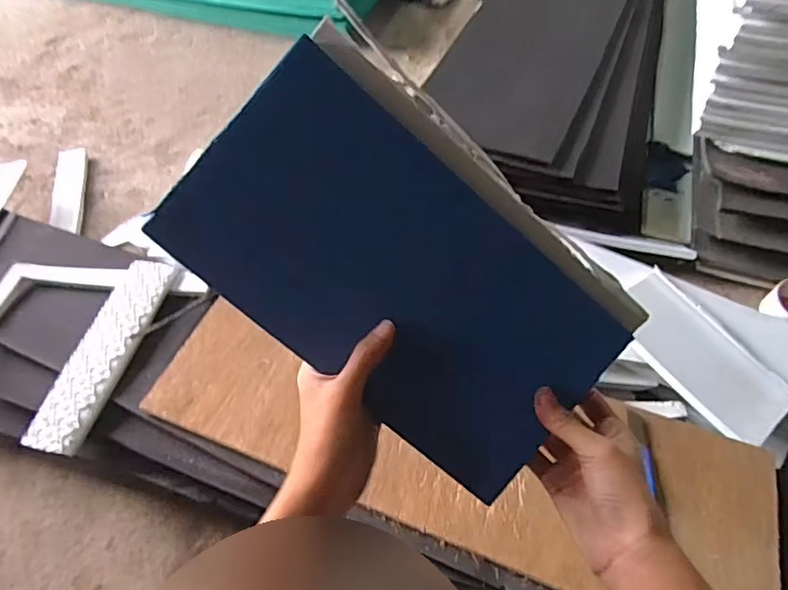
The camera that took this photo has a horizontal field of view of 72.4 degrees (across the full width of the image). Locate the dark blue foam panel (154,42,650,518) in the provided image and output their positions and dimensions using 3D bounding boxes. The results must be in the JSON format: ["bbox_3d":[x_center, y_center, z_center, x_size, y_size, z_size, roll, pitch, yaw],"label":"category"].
[{"bbox_3d":[0.007,-0.008,0.344,0.278,0.013,0.153,40,90,-10],"label":"dark blue foam panel"}]

